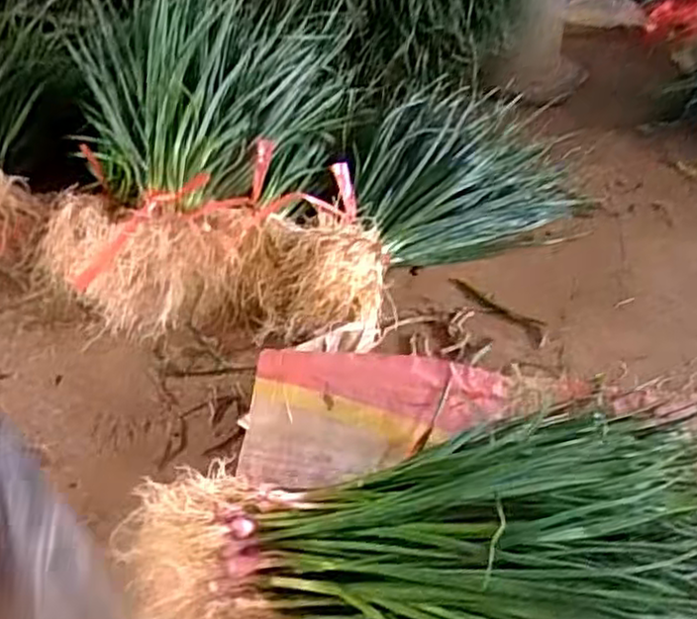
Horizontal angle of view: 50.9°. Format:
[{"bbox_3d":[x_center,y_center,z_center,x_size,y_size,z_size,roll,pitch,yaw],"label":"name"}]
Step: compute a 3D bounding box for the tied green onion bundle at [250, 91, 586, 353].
[{"bbox_3d":[0.094,-0.158,1.149,0.292,0.141,0.658,34,48,27],"label":"tied green onion bundle"}]

